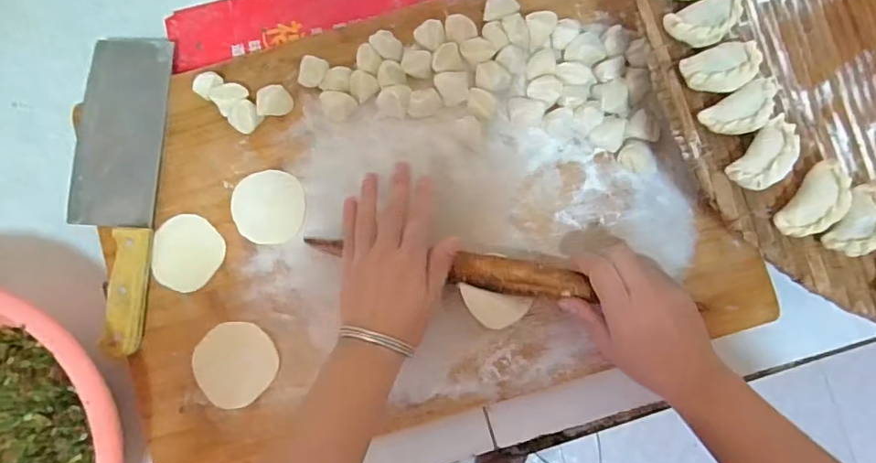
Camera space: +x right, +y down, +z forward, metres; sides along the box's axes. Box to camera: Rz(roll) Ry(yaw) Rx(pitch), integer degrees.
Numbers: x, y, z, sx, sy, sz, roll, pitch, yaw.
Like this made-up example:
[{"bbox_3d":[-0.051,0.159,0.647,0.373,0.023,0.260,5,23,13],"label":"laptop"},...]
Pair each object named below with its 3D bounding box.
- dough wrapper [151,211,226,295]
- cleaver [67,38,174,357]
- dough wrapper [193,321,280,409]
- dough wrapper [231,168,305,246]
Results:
[{"bbox_3d":[-0.228,0.019,0.474,0.061,0.004,0.065,0,86,-3],"label":"dough wrapper"},{"bbox_3d":[-0.292,-0.040,0.480,0.077,0.027,0.281,3,82,3],"label":"cleaver"},{"bbox_3d":[-0.179,0.116,0.460,0.068,0.006,0.071,0,81,3],"label":"dough wrapper"},{"bbox_3d":[-0.153,-0.022,0.474,0.062,0.005,0.064,-3,92,-3],"label":"dough wrapper"}]

